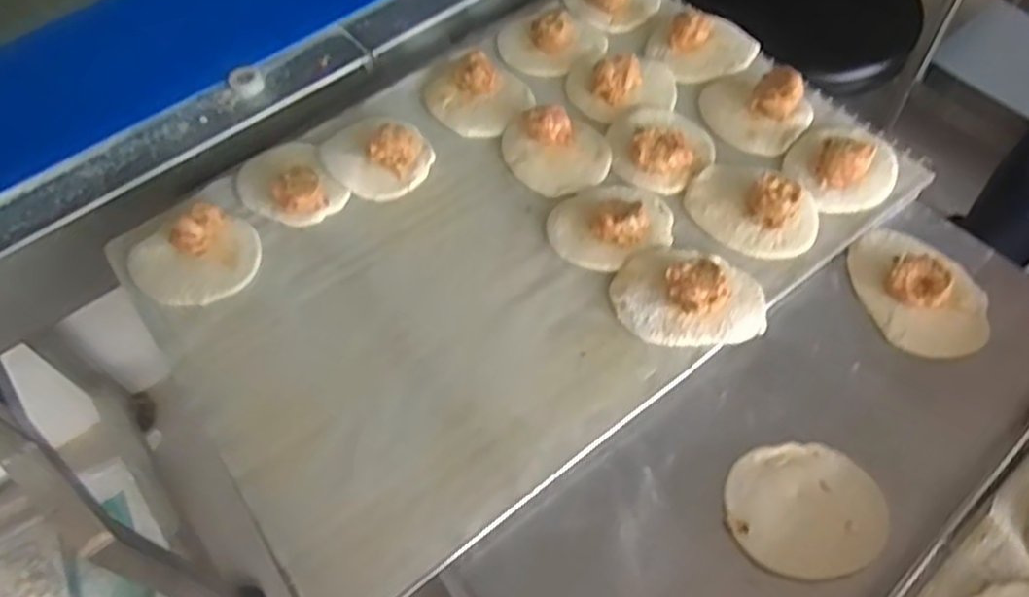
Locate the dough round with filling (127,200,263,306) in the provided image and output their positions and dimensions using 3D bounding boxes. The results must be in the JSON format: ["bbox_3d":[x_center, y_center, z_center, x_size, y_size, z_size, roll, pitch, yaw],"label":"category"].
[{"bbox_3d":[-0.257,-0.034,0.583,0.101,0.036,0.080,-25,60,-12],"label":"dough round with filling"}]

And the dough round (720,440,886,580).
[{"bbox_3d":[0.193,0.140,0.484,0.101,0.010,0.084,0,58,3],"label":"dough round"}]

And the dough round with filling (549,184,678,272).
[{"bbox_3d":[0.077,-0.064,0.584,0.095,0.028,0.078,-26,60,-12],"label":"dough round with filling"}]

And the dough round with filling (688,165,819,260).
[{"bbox_3d":[0.191,-0.076,0.585,0.103,0.034,0.071,30,64,20],"label":"dough round with filling"}]

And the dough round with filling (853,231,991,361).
[{"bbox_3d":[0.314,-0.011,0.561,0.081,0.036,0.112,-18,58,-8],"label":"dough round with filling"}]

